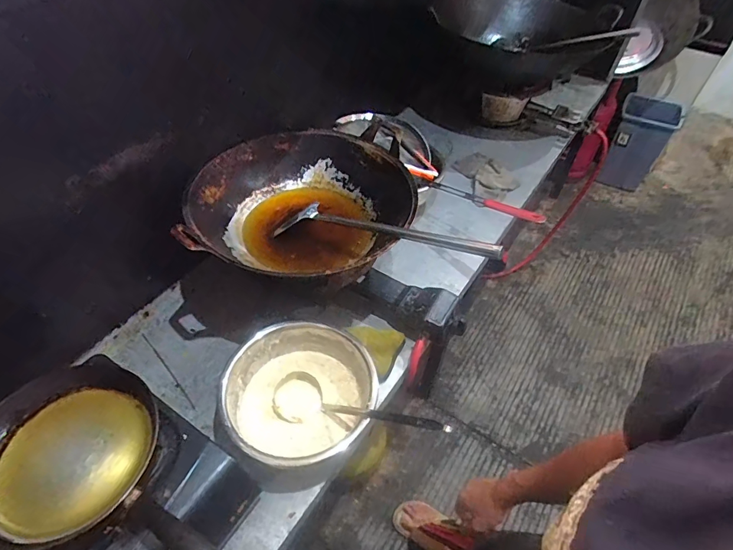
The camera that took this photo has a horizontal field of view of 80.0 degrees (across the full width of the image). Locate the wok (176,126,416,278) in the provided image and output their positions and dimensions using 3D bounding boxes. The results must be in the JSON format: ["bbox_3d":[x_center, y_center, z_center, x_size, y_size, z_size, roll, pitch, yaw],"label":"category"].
[{"bbox_3d":[-0.133,-0.144,0.953,0.440,0.140,0.465,2,48,-2],"label":"wok"}]

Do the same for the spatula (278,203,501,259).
[{"bbox_3d":[0.011,-0.085,0.852,0.513,0.041,0.087,14,46,33],"label":"spatula"}]

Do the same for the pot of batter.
[{"bbox_3d":[-0.125,0.226,0.808,0.254,0.116,0.257,2,48,-2],"label":"pot of batter"}]

